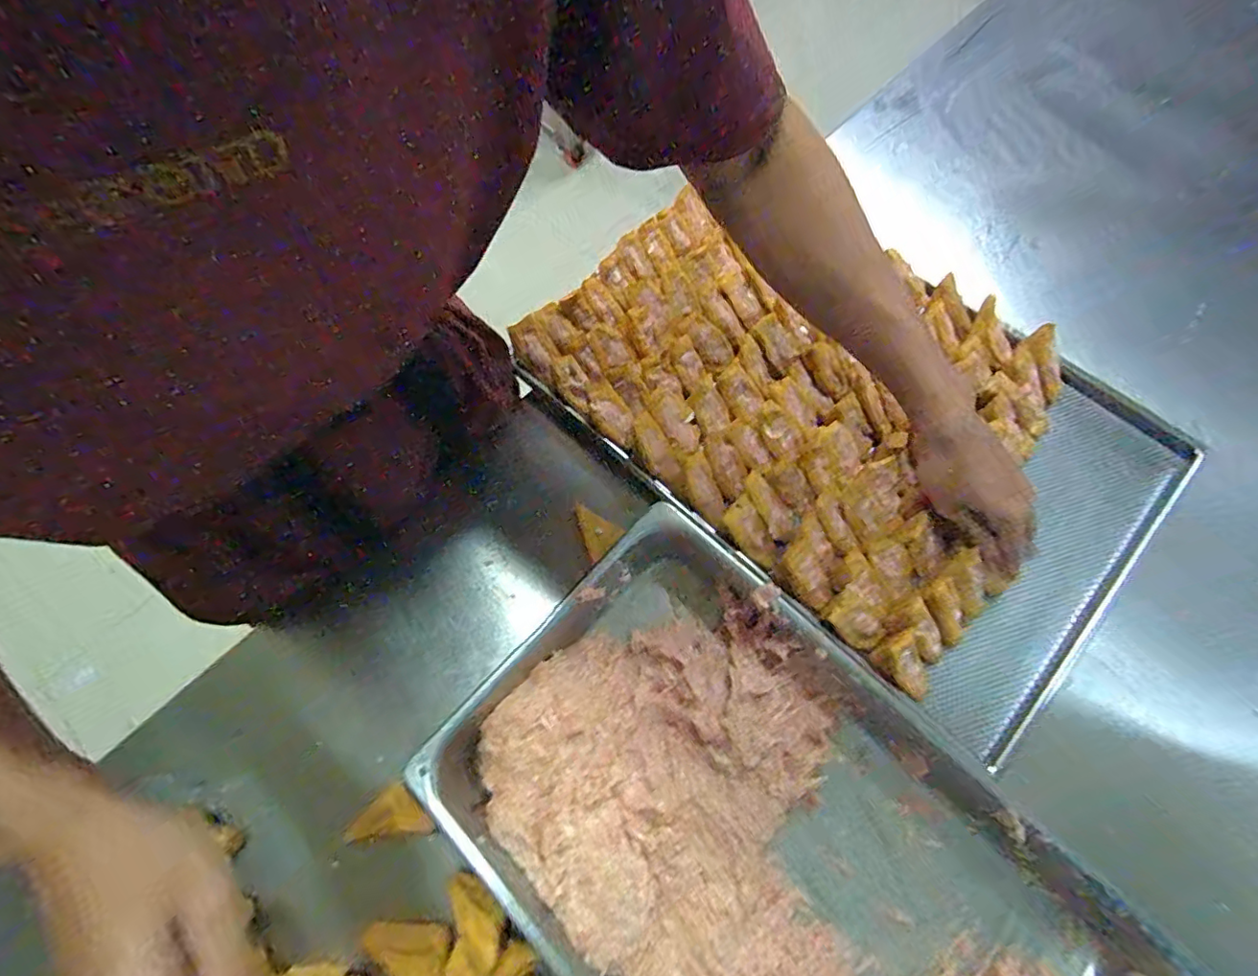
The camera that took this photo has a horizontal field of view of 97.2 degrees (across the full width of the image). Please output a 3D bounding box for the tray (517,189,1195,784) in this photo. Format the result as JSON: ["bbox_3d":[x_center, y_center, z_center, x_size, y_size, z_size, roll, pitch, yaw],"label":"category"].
[{"bbox_3d":[0.232,-0.094,0.587,0.606,0.041,0.411,40,75,13],"label":"tray"}]

